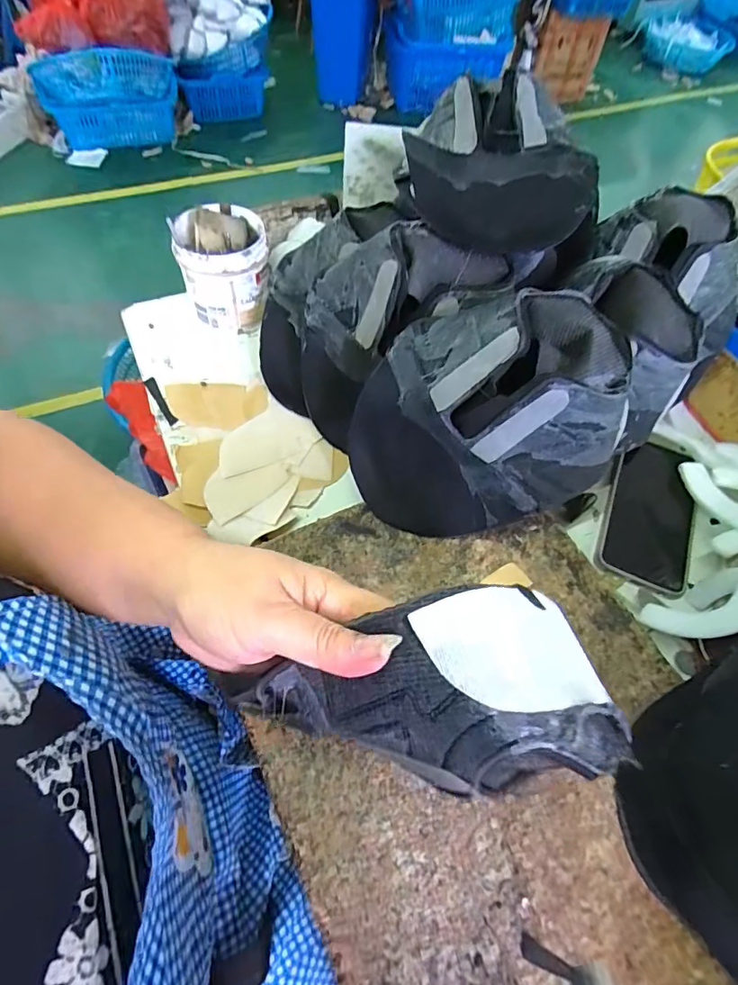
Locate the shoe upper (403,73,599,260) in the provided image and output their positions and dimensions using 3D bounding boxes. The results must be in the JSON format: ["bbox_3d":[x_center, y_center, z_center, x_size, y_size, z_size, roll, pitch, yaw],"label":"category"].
[{"bbox_3d":[0.107,-0.280,0.426,0.158,0.067,0.161,5,58,-1],"label":"shoe upper"}]

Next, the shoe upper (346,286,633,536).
[{"bbox_3d":[0.089,-0.059,0.400,0.199,0.122,0.147,-2,59,-6],"label":"shoe upper"}]

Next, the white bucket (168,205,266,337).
[{"bbox_3d":[-0.154,-0.238,0.542,0.088,0.098,0.088,2,58,-3],"label":"white bucket"}]

